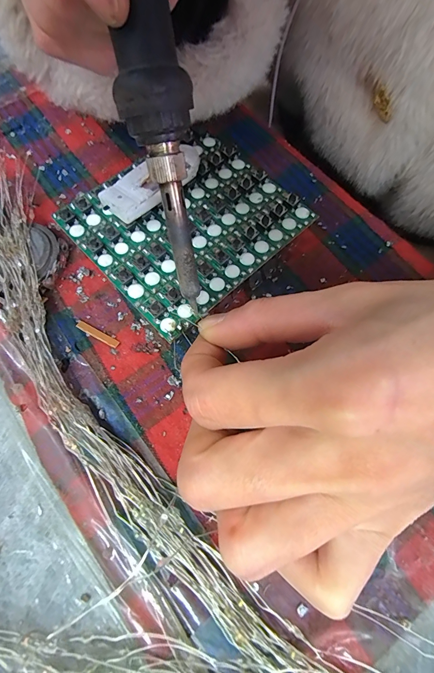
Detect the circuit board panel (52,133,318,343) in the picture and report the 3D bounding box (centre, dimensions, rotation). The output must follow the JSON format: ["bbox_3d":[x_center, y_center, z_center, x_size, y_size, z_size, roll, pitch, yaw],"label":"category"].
[{"bbox_3d":[-0.015,-0.057,0.159,0.092,0.008,0.085,-42,74,-15],"label":"circuit board panel"}]

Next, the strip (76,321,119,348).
[{"bbox_3d":[-0.055,-0.001,0.153,0.021,0.004,0.004,26,71,10],"label":"strip"}]

